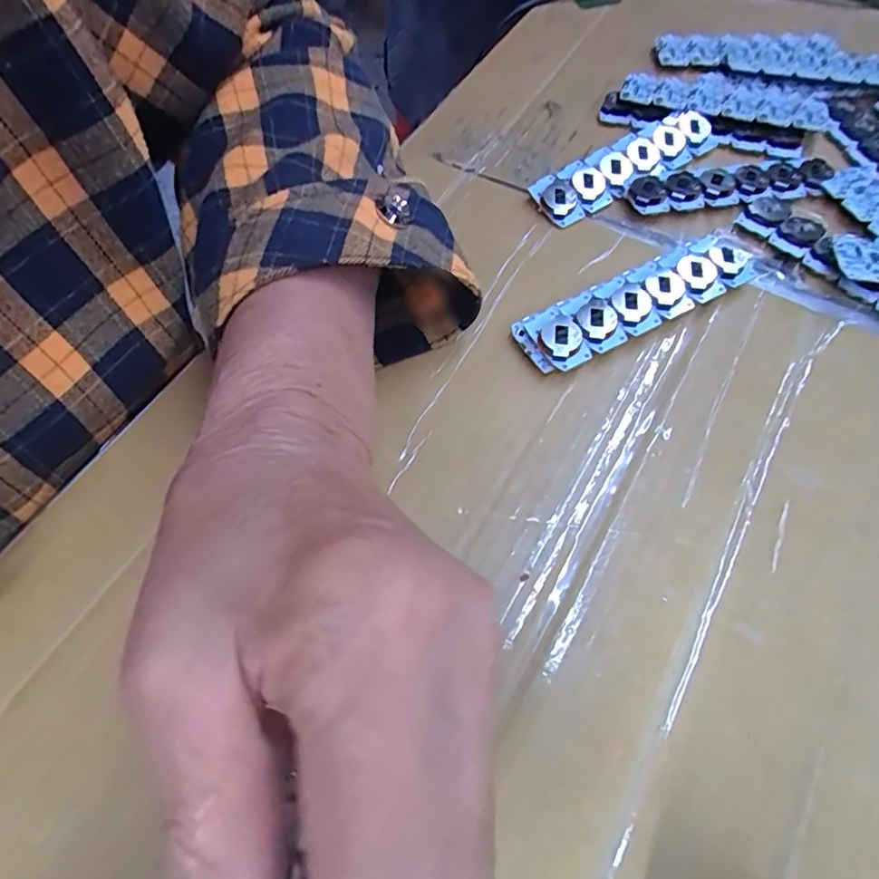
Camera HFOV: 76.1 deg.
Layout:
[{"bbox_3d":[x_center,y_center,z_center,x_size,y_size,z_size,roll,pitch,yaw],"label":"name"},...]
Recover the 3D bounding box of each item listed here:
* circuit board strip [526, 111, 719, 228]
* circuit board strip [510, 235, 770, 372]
[{"bbox_3d":[0.098,-0.145,0.293,0.111,0.010,0.030,-31,75,-9],"label":"circuit board strip"},{"bbox_3d":[0.090,-0.063,0.251,0.119,0.014,0.031,-26,63,-13],"label":"circuit board strip"}]

